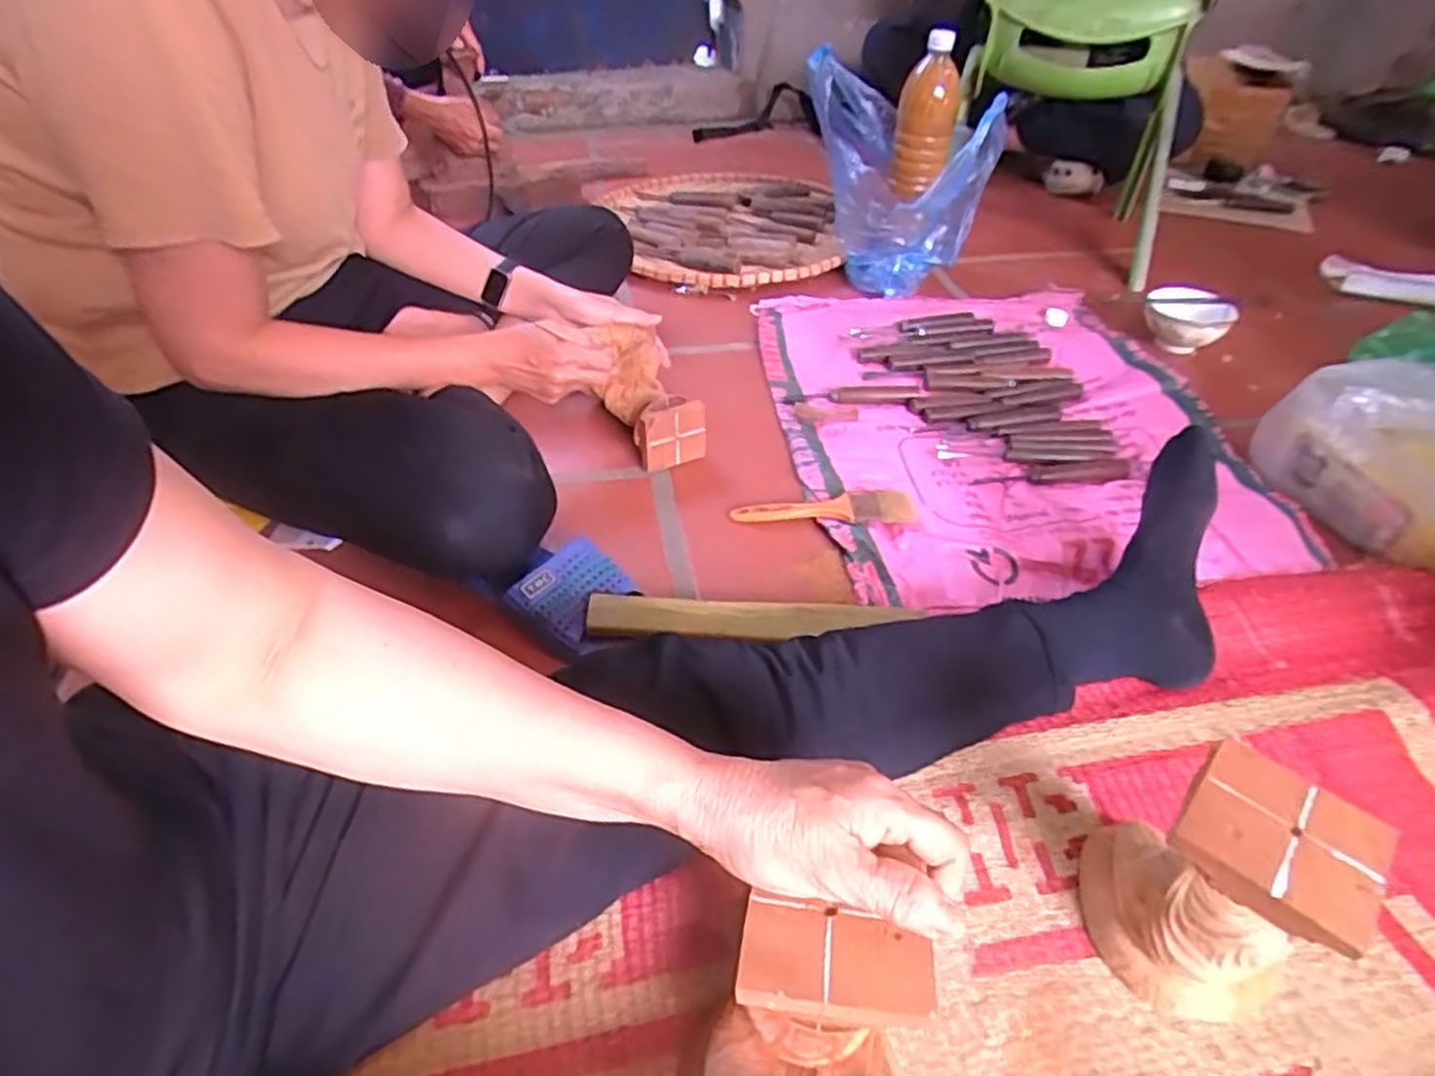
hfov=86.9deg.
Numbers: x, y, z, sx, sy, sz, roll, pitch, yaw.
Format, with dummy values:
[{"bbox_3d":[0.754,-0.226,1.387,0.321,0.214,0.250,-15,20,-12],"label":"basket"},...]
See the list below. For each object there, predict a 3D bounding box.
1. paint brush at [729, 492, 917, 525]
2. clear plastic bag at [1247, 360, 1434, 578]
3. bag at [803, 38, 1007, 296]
[{"bbox_3d":[0.106,-0.027,0.759,0.179,0.016,0.042,-1,42,1],"label":"paint brush"},{"bbox_3d":[0.672,-0.062,0.705,0.148,0.123,0.268,-14,43,-13],"label":"clear plastic bag"},{"bbox_3d":[0.266,-0.525,1.125,0.255,0.297,0.197,5,42,8],"label":"bag"}]

